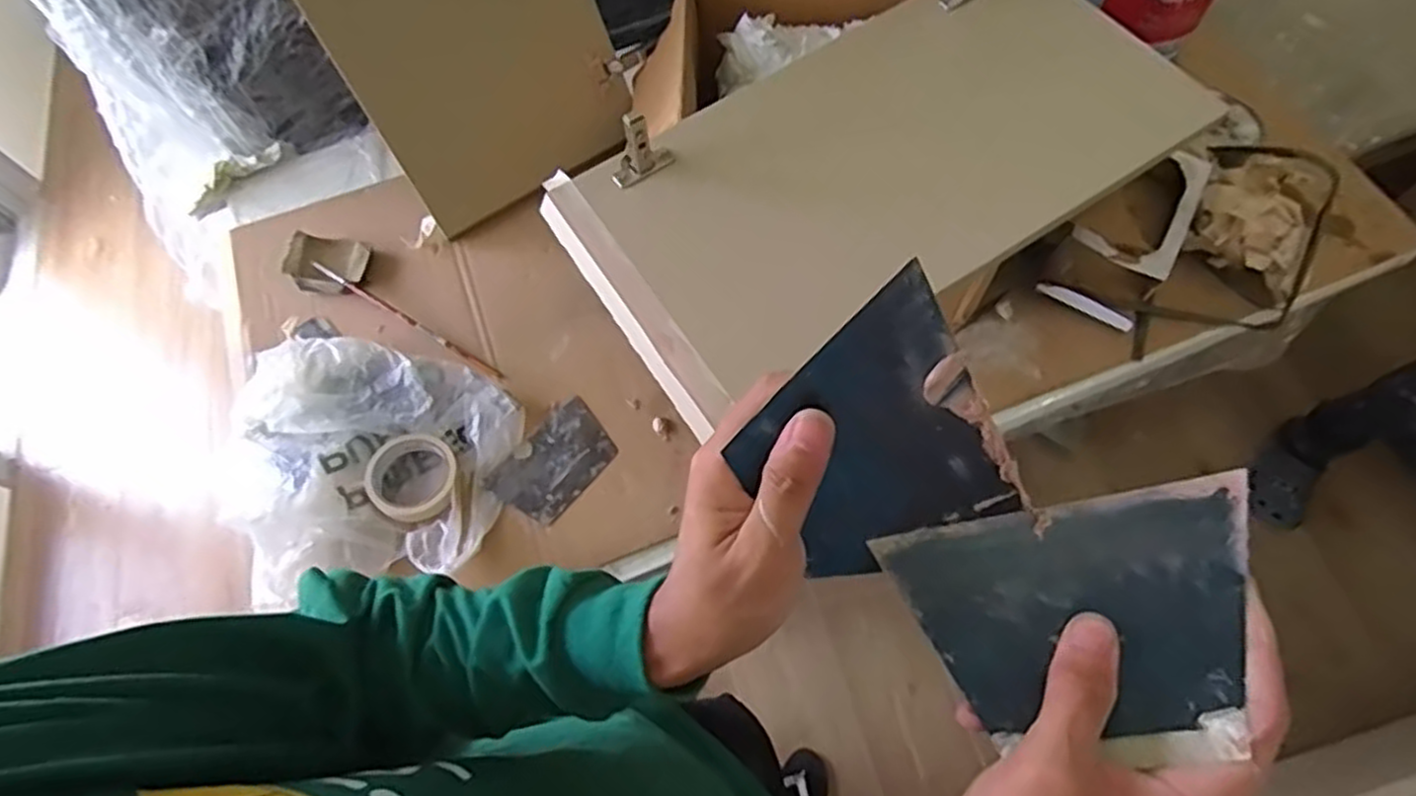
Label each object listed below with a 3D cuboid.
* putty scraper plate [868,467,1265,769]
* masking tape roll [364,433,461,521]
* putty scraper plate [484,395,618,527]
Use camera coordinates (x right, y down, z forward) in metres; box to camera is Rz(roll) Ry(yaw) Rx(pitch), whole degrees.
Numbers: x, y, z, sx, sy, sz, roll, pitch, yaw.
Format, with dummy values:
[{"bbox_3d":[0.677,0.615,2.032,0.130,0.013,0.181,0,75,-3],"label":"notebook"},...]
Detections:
[{"bbox_3d":[0.147,0.086,0.293,0.133,0.011,0.087,-16,69,15],"label":"putty scraper plate"},{"bbox_3d":[-0.325,0.088,0.820,0.096,0.018,0.099,-1,66,2],"label":"masking tape roll"},{"bbox_3d":[-0.171,0.075,0.843,0.089,0.006,0.139,39,71,14],"label":"putty scraper plate"}]

